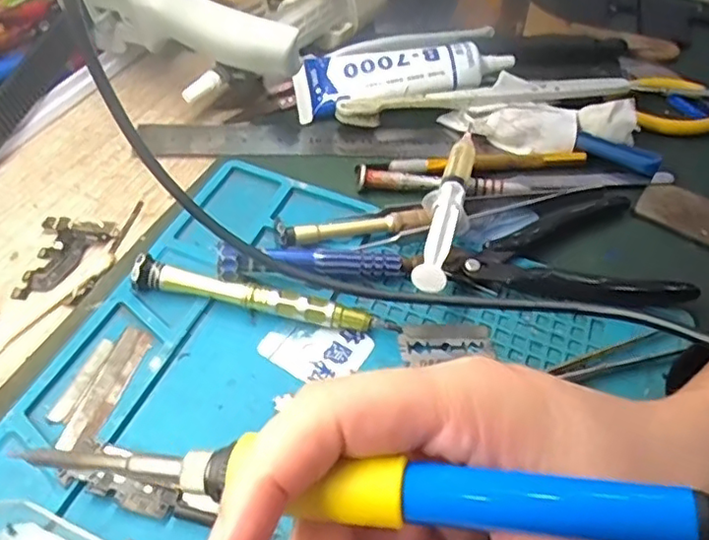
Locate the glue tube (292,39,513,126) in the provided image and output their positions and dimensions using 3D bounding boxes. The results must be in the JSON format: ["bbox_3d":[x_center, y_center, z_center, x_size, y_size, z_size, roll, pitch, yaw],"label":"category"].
[{"bbox_3d":[0.031,-0.123,0.389,0.135,0.036,0.049,-8,50,-13],"label":"glue tube"}]

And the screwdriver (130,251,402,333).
[{"bbox_3d":[-0.039,0.012,0.272,0.114,0.018,0.011,9,48,2],"label":"screwdriver"}]

